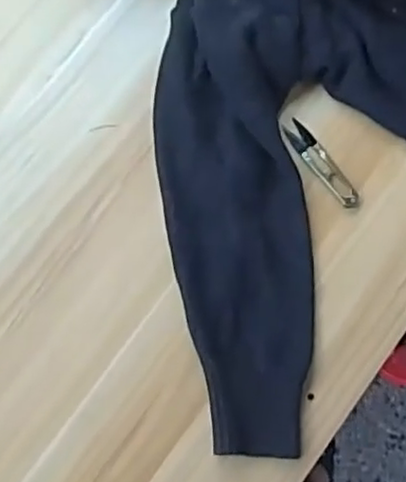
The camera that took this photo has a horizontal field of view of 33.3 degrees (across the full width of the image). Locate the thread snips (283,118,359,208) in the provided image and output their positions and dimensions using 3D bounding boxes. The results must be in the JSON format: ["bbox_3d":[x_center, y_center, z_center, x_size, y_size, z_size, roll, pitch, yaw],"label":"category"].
[{"bbox_3d":[0.114,-0.074,0.652,0.023,0.008,0.099,-36,81,-6],"label":"thread snips"}]

